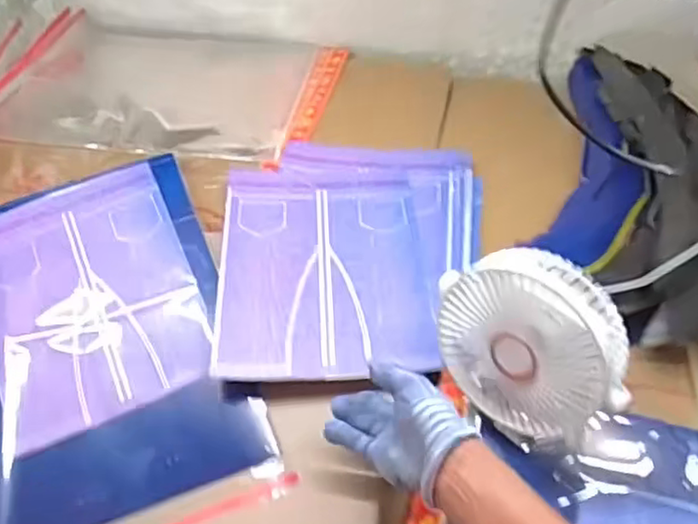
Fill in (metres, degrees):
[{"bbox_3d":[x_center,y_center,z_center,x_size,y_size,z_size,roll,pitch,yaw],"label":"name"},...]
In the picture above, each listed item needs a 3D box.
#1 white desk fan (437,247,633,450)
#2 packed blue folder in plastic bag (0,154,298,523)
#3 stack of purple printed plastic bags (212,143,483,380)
[{"bbox_3d":[0.151,0.063,0.540,0.075,0.150,0.145,-28,97,-43],"label":"white desk fan"},{"bbox_3d":[-0.262,0.076,0.649,0.283,0.025,0.425,-19,54,-11],"label":"packed blue folder in plastic bag"},{"bbox_3d":[0.006,-0.020,0.715,0.275,0.041,0.333,-1,53,3],"label":"stack of purple printed plastic bags"}]

